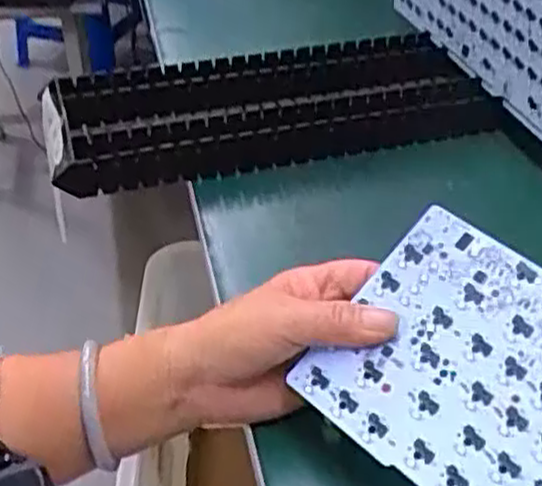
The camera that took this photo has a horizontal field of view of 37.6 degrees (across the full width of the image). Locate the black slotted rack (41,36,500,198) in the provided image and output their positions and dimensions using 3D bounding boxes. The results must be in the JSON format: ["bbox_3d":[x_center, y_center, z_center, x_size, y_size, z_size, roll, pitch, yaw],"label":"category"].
[{"bbox_3d":[-0.002,-0.114,0.655,0.342,0.043,0.141,-12,39,-17],"label":"black slotted rack"}]

